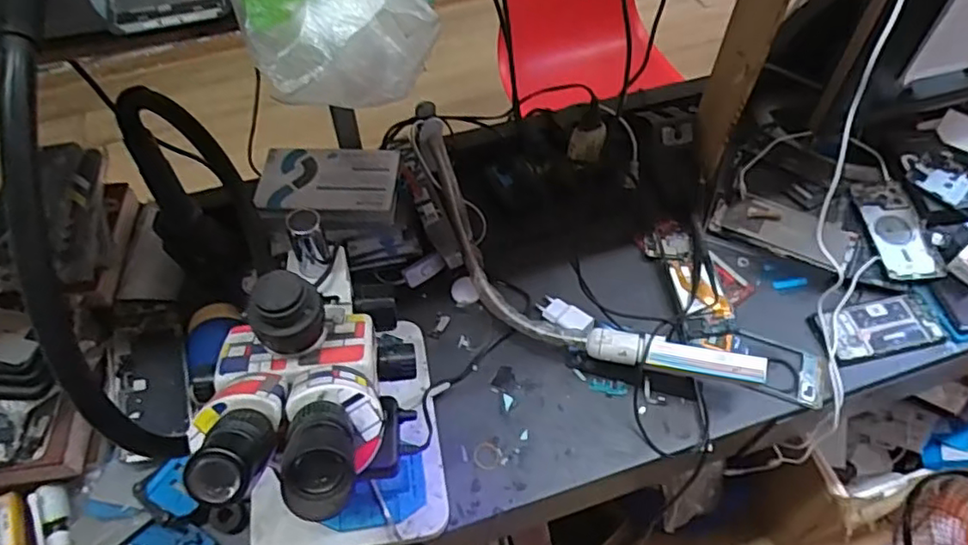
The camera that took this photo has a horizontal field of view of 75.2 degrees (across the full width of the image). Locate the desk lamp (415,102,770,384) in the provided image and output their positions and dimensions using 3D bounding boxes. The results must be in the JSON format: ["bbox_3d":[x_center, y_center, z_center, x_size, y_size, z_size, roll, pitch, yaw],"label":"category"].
[{"bbox_3d":[0.072,-0.005,0.780,0.538,0.115,0.140,38,63,23],"label":"desk lamp"}]

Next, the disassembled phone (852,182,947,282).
[{"bbox_3d":[0.565,-0.062,0.867,0.073,0.009,0.162,-5,58,3],"label":"disassembled phone"}]

